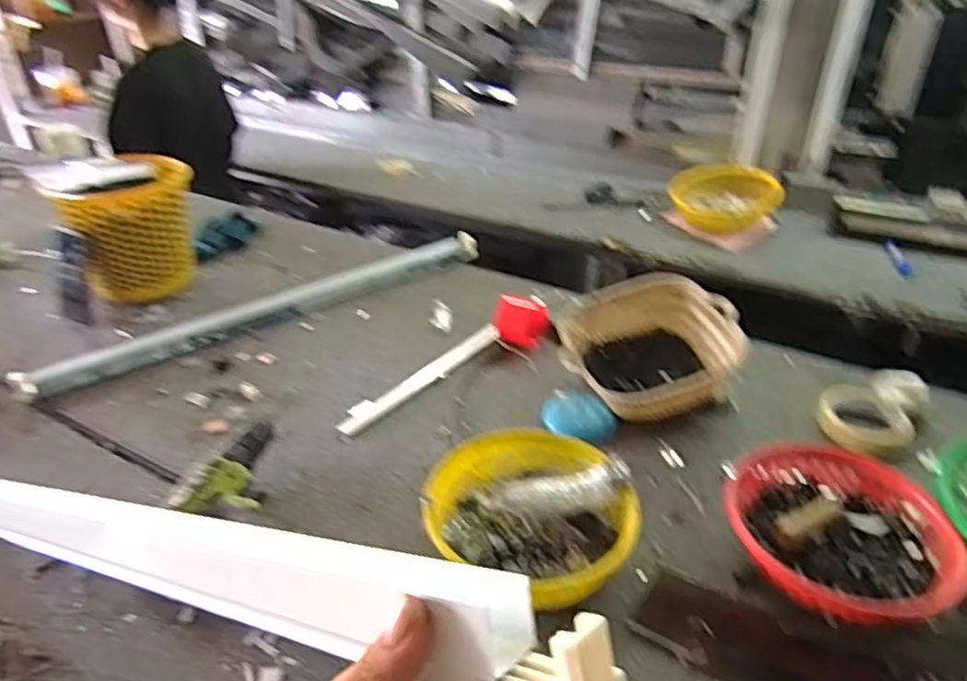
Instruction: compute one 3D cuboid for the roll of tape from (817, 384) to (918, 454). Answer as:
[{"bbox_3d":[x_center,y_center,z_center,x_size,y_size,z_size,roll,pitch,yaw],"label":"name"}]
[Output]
[{"bbox_3d":[0.470,0.096,0.812,0.101,0.026,0.105,-2,33,1],"label":"roll of tape"}]

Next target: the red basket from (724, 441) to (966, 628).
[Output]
[{"bbox_3d":[0.332,0.181,0.624,0.190,0.059,0.180,-2,33,1],"label":"red basket"}]

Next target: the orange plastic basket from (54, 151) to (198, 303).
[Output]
[{"bbox_3d":[-0.578,-0.184,1.107,0.196,0.187,0.162,-22,38,-27],"label":"orange plastic basket"}]

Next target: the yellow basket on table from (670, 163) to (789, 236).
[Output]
[{"bbox_3d":[0.592,-0.351,1.621,0.255,0.105,0.203,11,35,17],"label":"yellow basket on table"}]

